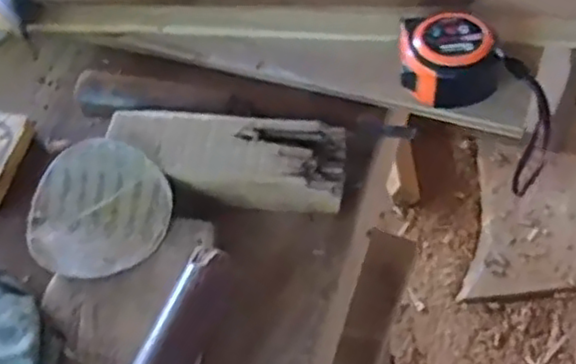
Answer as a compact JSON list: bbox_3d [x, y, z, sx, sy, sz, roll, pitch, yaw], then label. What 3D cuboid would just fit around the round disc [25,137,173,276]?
[{"bbox_3d":[-0.120,0.017,0.427,0.092,0.015,0.083,-12,70,4],"label":"round disc"}]

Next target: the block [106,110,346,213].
[{"bbox_3d":[-0.039,-0.017,0.449,0.154,0.035,0.052,7,57,10],"label":"block"}]

